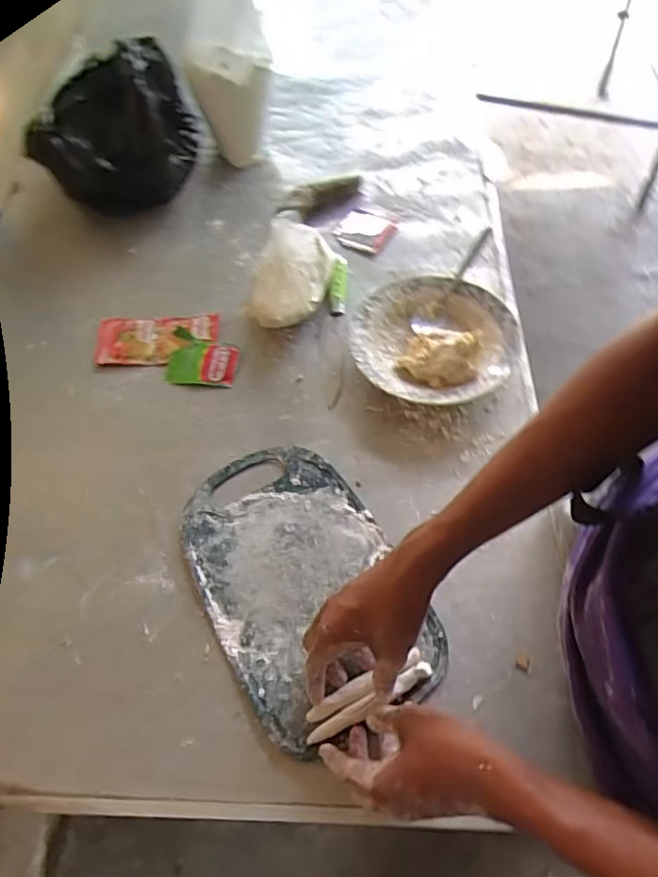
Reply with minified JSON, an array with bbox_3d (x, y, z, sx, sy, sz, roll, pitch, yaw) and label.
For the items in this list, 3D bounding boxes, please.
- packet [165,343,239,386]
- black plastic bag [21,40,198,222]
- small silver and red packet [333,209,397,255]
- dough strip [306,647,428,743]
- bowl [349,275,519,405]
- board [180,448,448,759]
[{"bbox_3d":[-0.161,-0.095,0.706,0.088,0.012,0.058,2,60,7],"label":"packet"},{"bbox_3d":[-0.324,-0.452,0.837,0.191,0.162,0.217,5,62,7],"label":"black plastic bag"},{"bbox_3d":[0.054,-0.311,0.830,0.078,0.010,0.085,25,66,19],"label":"small silver and red packet"},{"bbox_3d":[0.033,0.221,0.486,0.117,0.013,0.031,-23,62,-12],"label":"dough strip"},{"bbox_3d":[0.127,-0.120,0.680,0.195,0.049,0.186,-3,60,5],"label":"bowl"},{"bbox_3d":[-0.031,0.135,0.553,0.180,0.012,0.290,-28,63,-11],"label":"board"}]

